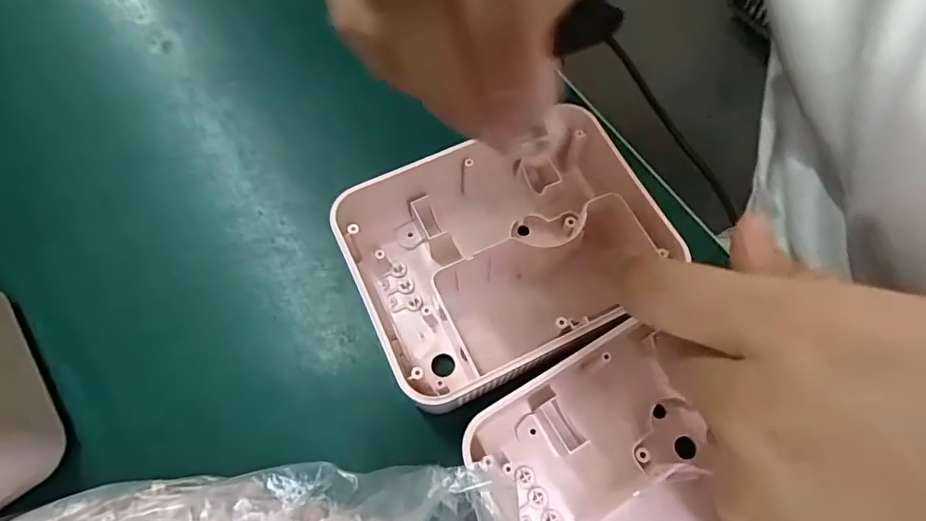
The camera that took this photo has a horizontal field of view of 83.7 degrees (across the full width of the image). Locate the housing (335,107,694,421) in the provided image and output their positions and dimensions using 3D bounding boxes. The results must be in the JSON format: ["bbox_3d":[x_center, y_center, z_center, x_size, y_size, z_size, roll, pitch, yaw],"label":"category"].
[{"bbox_3d":[0.019,-0.002,0.228,0.125,0.042,0.094,-23,68,-8],"label":"housing"}]

